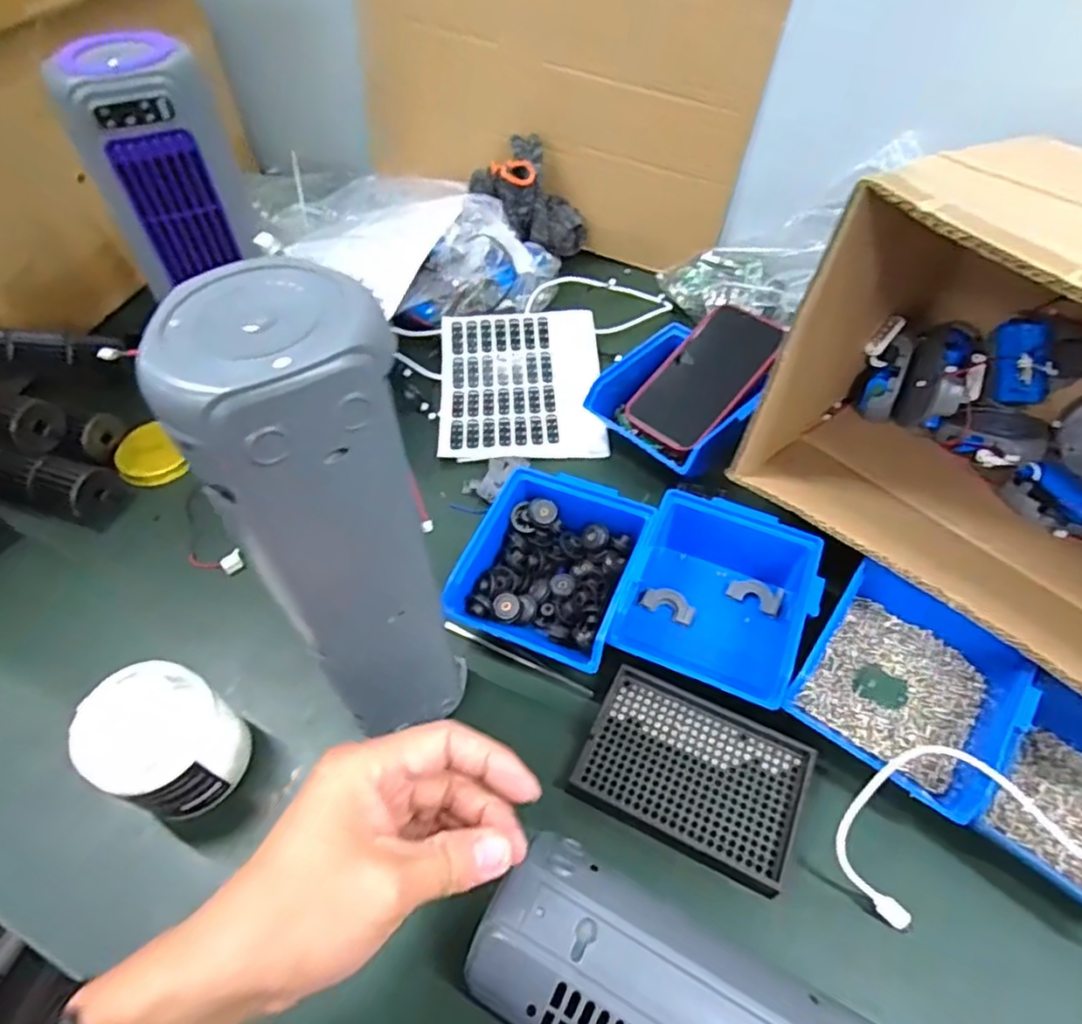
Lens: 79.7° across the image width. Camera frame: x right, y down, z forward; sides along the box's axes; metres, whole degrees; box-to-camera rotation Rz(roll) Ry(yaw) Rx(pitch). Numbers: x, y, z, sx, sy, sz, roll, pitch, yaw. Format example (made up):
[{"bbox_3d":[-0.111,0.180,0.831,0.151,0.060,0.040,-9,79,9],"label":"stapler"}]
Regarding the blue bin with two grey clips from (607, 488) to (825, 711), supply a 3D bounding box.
[{"bbox_3d":[0.126,0.062,0.471,0.121,0.071,0.144,20,56,14],"label":"blue bin with two grey clips"}]

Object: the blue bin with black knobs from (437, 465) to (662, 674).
[{"bbox_3d":[0.009,0.044,0.487,0.116,0.065,0.140,19,55,14],"label":"blue bin with black knobs"}]

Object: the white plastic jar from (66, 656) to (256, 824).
[{"bbox_3d":[-0.232,0.142,0.404,0.073,0.075,0.071,31,59,21],"label":"white plastic jar"}]

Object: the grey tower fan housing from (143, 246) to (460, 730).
[{"bbox_3d":[-0.095,0.028,0.338,0.079,0.303,0.076,-20,56,-15],"label":"grey tower fan housing"}]

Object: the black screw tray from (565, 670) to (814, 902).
[{"bbox_3d":[0.097,0.166,0.417,0.133,0.020,0.090,22,56,16],"label":"black screw tray"}]

